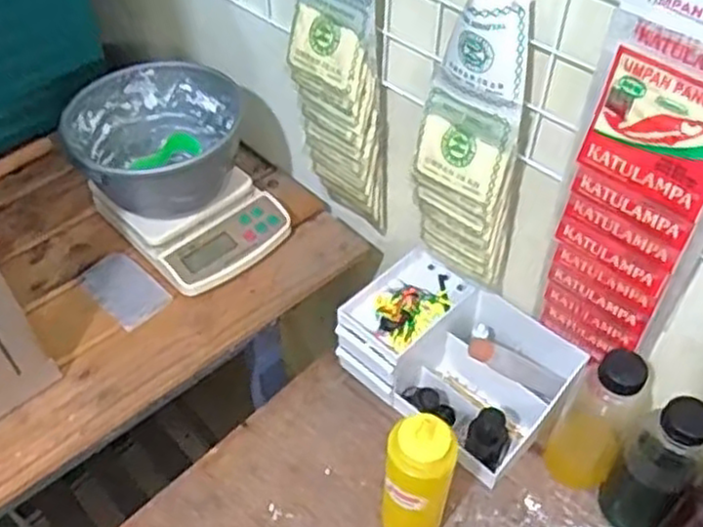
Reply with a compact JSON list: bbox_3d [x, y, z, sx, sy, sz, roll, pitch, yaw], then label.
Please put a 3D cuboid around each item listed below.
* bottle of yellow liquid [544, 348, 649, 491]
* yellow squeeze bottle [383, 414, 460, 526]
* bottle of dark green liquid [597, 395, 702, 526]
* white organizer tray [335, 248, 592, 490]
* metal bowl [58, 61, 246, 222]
[{"bbox_3d":[0.244,0.149,0.720,0.063,0.189,0.080,27,54,22],"label":"bottle of yellow liquid"},{"bbox_3d":[0.059,0.208,0.670,0.057,0.188,0.048,11,49,9],"label":"yellow squeeze bottle"},{"bbox_3d":[0.285,0.192,0.683,0.070,0.190,0.065,31,55,25],"label":"bottle of dark green liquid"},{"bbox_3d":[0.115,0.106,0.817,0.233,0.102,0.153,33,56,26],"label":"white organizer tray"},{"bbox_3d":[-0.224,-0.143,0.864,0.180,0.103,0.180,0,48,0],"label":"metal bowl"}]

